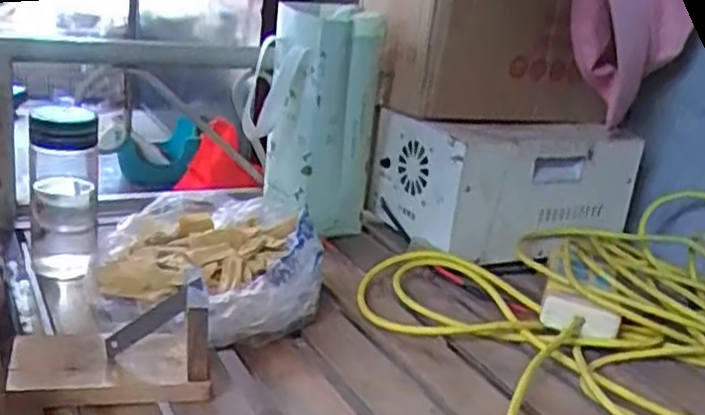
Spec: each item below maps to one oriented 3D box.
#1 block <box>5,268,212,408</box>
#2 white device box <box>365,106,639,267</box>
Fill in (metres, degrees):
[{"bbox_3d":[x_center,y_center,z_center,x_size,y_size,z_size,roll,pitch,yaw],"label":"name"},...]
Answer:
[{"bbox_3d":[-0.198,0.108,0.635,0.152,0.091,0.086,1,21,-17],"label":"block"},{"bbox_3d":[0.216,-0.041,1.075,0.318,0.167,0.211,-8,26,-24],"label":"white device box"}]

